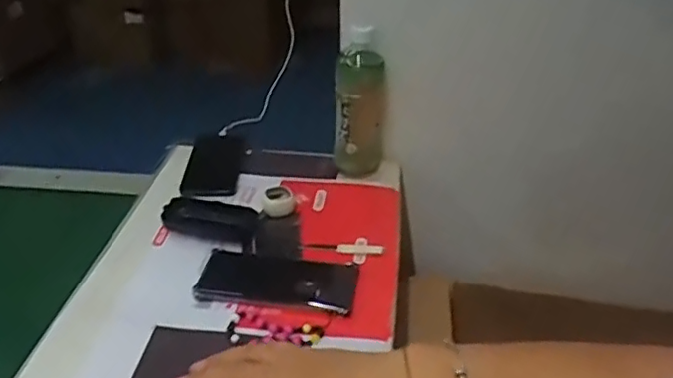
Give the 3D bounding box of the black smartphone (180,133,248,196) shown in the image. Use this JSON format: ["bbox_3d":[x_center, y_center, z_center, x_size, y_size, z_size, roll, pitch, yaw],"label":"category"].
[{"bbox_3d":[-0.170,-0.038,0.861,0.074,0.013,0.165,0,32,-2],"label":"black smartphone"}]

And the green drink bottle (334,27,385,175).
[{"bbox_3d":[0.031,-0.111,0.818,0.065,0.193,0.054,0,32,-1],"label":"green drink bottle"}]

